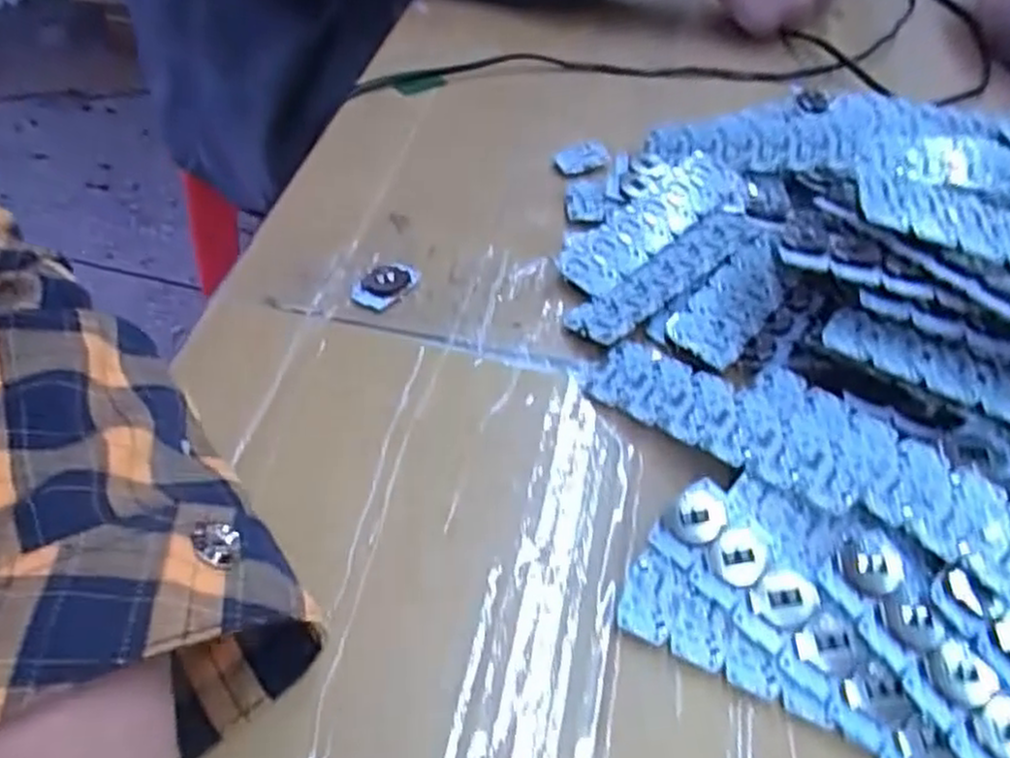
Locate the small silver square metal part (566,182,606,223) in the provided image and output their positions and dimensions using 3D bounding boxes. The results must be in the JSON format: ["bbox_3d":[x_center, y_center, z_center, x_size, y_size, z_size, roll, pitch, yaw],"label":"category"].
[{"bbox_3d":[0.040,-0.090,0.375,0.019,0.004,0.035,5,50,-1],"label":"small silver square metal part"}]

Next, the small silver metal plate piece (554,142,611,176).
[{"bbox_3d":[0.042,-0.118,0.401,0.030,0.004,0.018,-24,56,-23],"label":"small silver metal plate piece"}]

